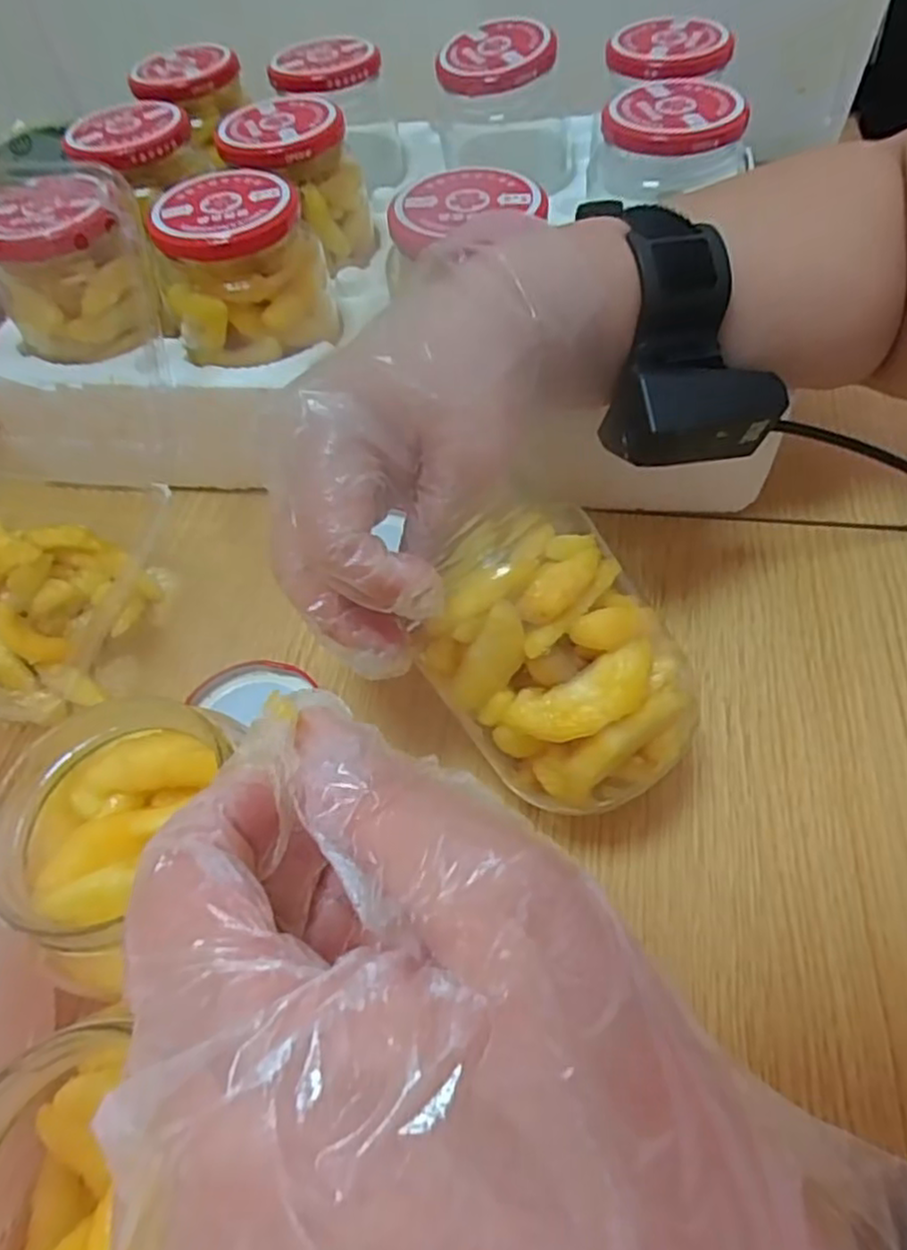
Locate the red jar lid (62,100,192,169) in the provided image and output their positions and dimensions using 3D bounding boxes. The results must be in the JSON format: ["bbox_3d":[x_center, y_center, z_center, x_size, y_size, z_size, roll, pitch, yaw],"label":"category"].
[{"bbox_3d":[-0.185,-0.279,0.400,0.068,0.010,0.061,-20,57,-9],"label":"red jar lid"}]

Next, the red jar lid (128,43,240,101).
[{"bbox_3d":[-0.175,-0.355,0.451,0.060,0.008,0.055,-2,66,4],"label":"red jar lid"}]

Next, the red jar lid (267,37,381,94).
[{"bbox_3d":[-0.080,-0.346,0.435,0.067,0.011,0.056,-12,56,-3],"label":"red jar lid"}]

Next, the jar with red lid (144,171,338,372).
[{"bbox_3d":[-0.104,-0.179,0.353,0.081,0.061,0.069,-18,56,-7],"label":"jar with red lid"}]

